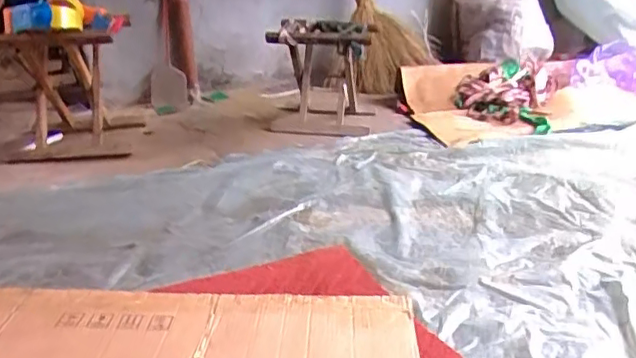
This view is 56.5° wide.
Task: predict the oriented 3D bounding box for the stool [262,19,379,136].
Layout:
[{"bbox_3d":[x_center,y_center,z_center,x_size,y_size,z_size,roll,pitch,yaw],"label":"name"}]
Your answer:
[{"bbox_3d":[0.009,-0.299,1.690,0.292,0.279,0.299,3,26,8],"label":"stool"}]

